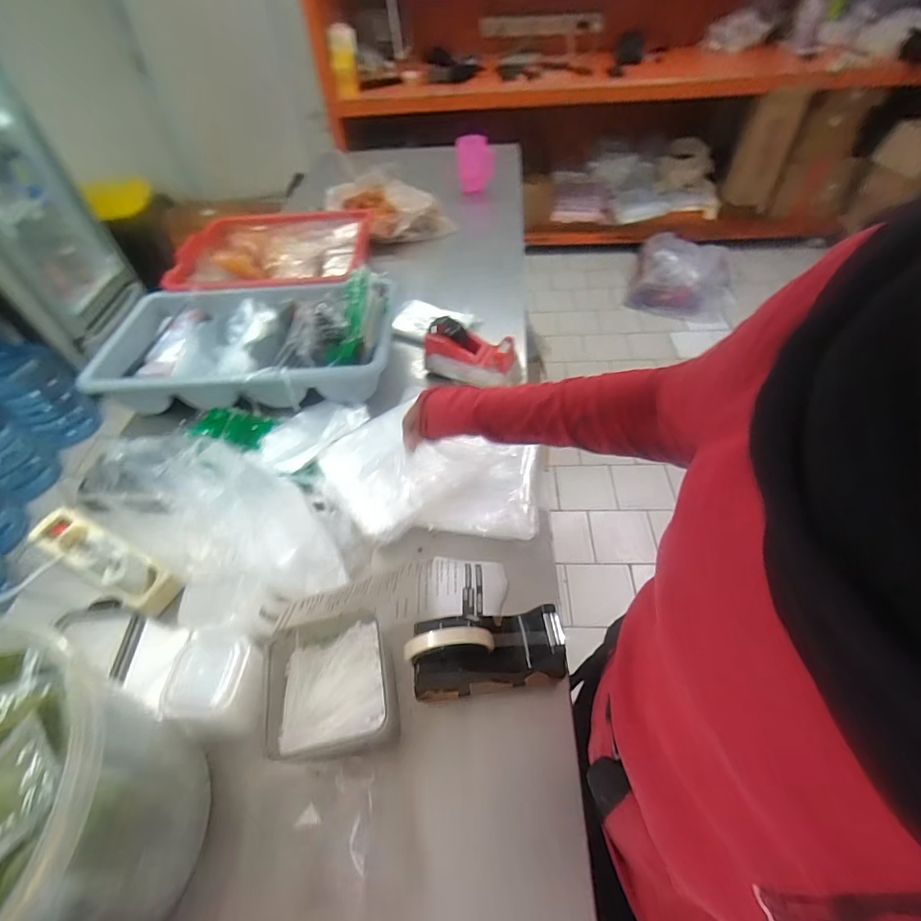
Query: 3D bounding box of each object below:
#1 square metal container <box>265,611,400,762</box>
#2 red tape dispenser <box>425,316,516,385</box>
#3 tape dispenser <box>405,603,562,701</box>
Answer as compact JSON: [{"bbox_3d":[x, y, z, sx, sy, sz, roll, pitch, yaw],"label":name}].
[{"bbox_3d":[-0.129,0.230,0.466,0.125,0.062,0.117,-13,51,-6],"label":"square metal container"},{"bbox_3d":[0.016,-0.175,0.793,0.163,0.100,0.059,15,53,16],"label":"red tape dispenser"},{"bbox_3d":[0.026,0.190,0.468,0.159,0.100,0.068,-9,50,-3],"label":"tape dispenser"}]

